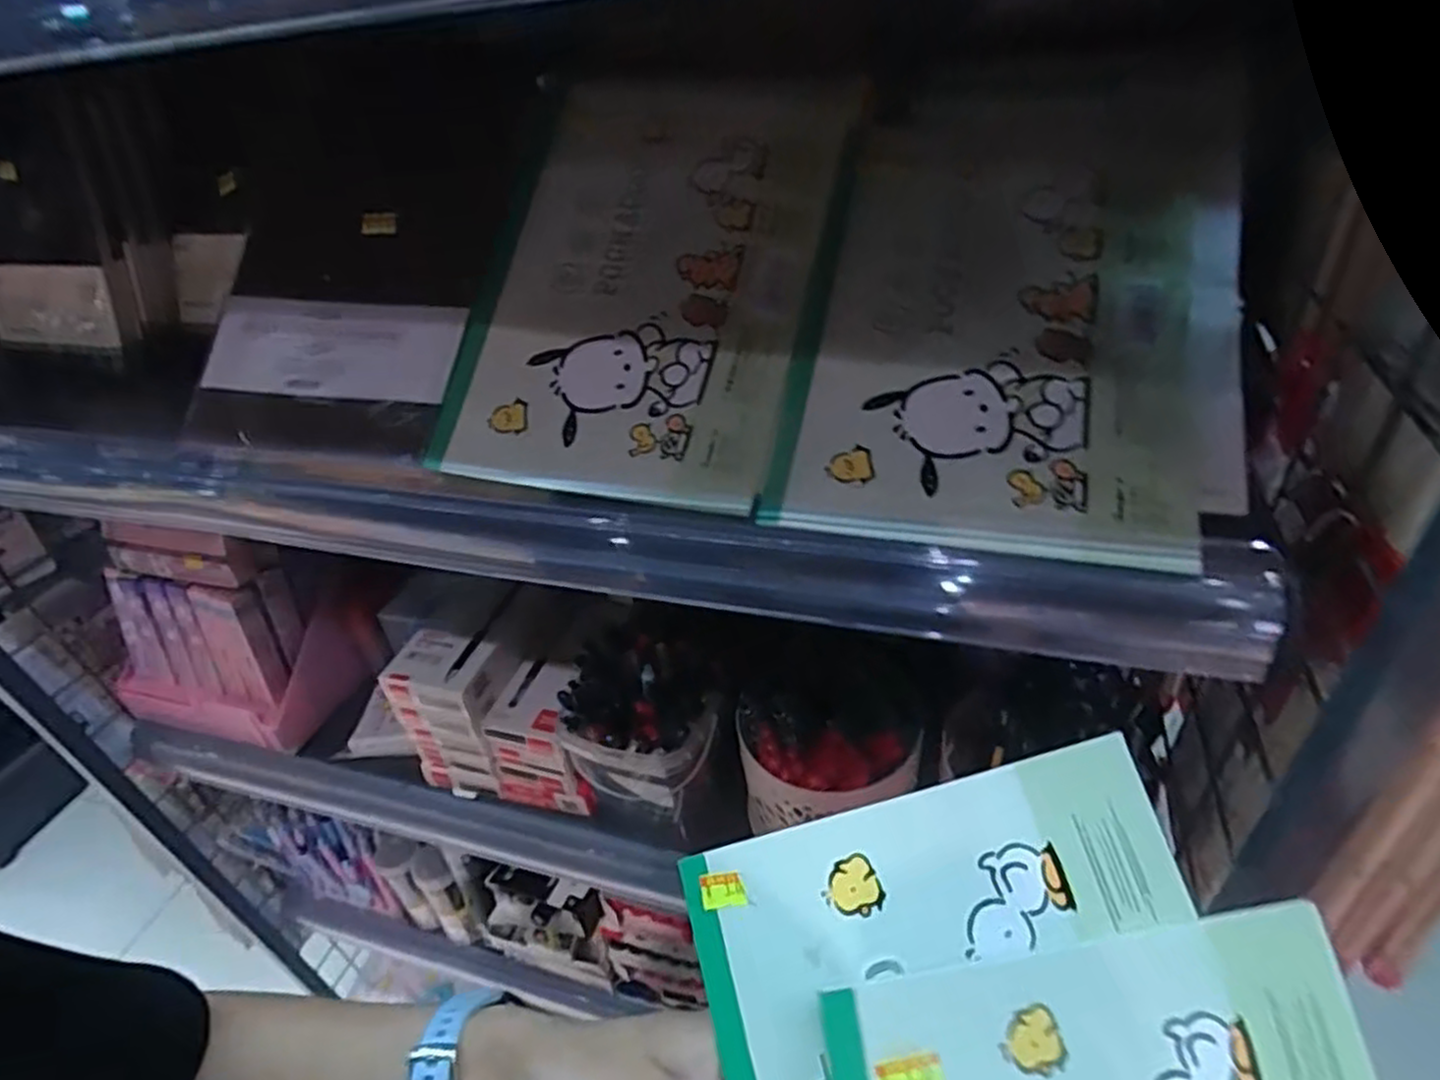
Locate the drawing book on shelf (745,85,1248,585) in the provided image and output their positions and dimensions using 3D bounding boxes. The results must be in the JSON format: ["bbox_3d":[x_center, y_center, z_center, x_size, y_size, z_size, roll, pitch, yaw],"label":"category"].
[{"bbox_3d":[0.142,-0.119,0.363,0.200,0.015,0.268,8,70,15],"label":"drawing book on shelf"}]

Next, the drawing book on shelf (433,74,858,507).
[{"bbox_3d":[-0.042,-0.146,0.402,0.184,0.016,0.257,11,75,13],"label":"drawing book on shelf"}]

